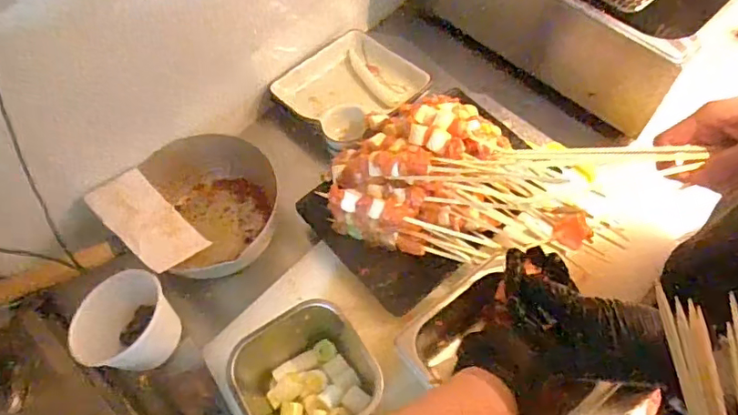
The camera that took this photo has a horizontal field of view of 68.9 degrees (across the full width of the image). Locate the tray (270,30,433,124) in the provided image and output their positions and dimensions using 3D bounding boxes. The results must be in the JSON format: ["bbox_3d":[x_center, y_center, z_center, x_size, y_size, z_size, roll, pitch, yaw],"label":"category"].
[{"bbox_3d":[-0.027,-0.187,0.822,0.191,0.033,0.164,-38,67,-17],"label":"tray"}]

